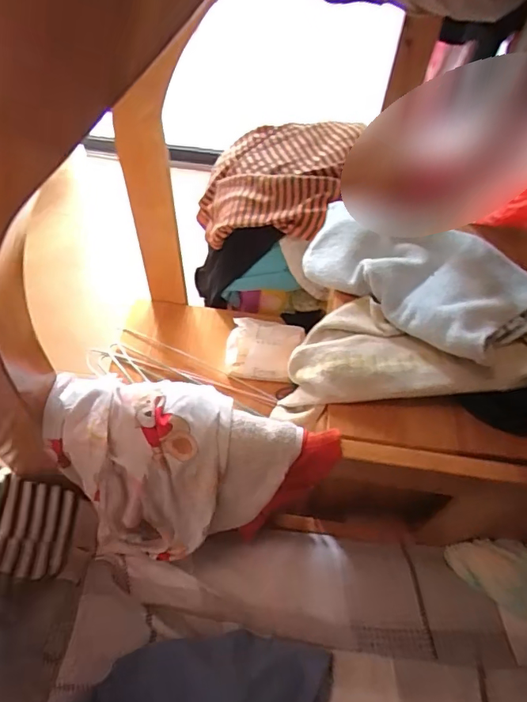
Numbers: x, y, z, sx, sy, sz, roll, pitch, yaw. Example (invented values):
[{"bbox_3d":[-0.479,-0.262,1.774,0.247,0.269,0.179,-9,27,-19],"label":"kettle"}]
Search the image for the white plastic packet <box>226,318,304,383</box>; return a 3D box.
[{"bbox_3d":[0.000,-0.011,0.877,0.137,0.044,0.116,6,54,1],"label":"white plastic packet"}]

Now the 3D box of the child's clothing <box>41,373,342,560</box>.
[{"bbox_3d":[-0.092,0.161,0.544,0.283,0.251,0.066,11,33,-4],"label":"child's clothing"}]

